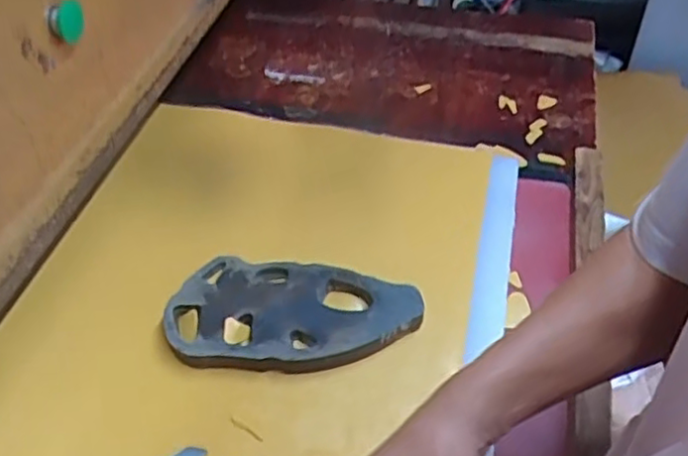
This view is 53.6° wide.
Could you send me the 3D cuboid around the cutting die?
[{"bbox_3d":[-0.044,0.077,0.608,0.219,0.035,0.103,1,45,3],"label":"cutting die"}]

